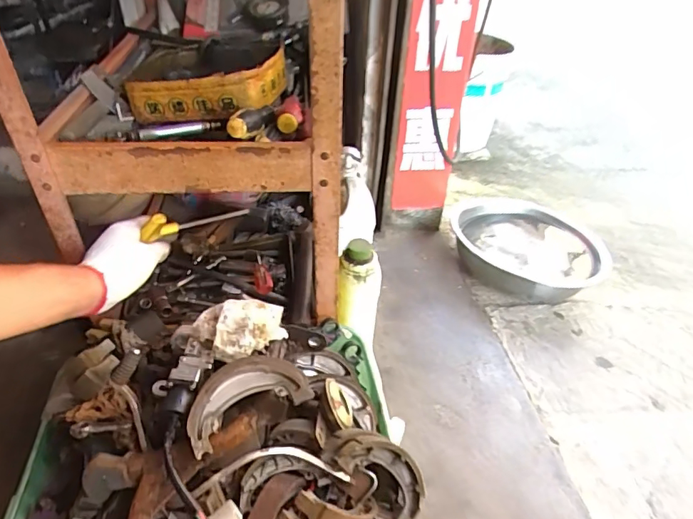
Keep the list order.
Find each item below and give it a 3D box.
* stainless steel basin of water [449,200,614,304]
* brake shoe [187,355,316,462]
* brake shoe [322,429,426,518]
[{"bbox_3d":[0.400,-0.027,1.139,0.282,0.080,0.354,-25,45,-31],"label":"stainless steel basin of water"},{"bbox_3d":[-0.102,0.134,0.491,0.119,0.029,0.071,-20,72,-19],"label":"brake shoe"},{"bbox_3d":[0.035,0.226,0.533,0.115,0.046,0.062,43,76,-7],"label":"brake shoe"}]

